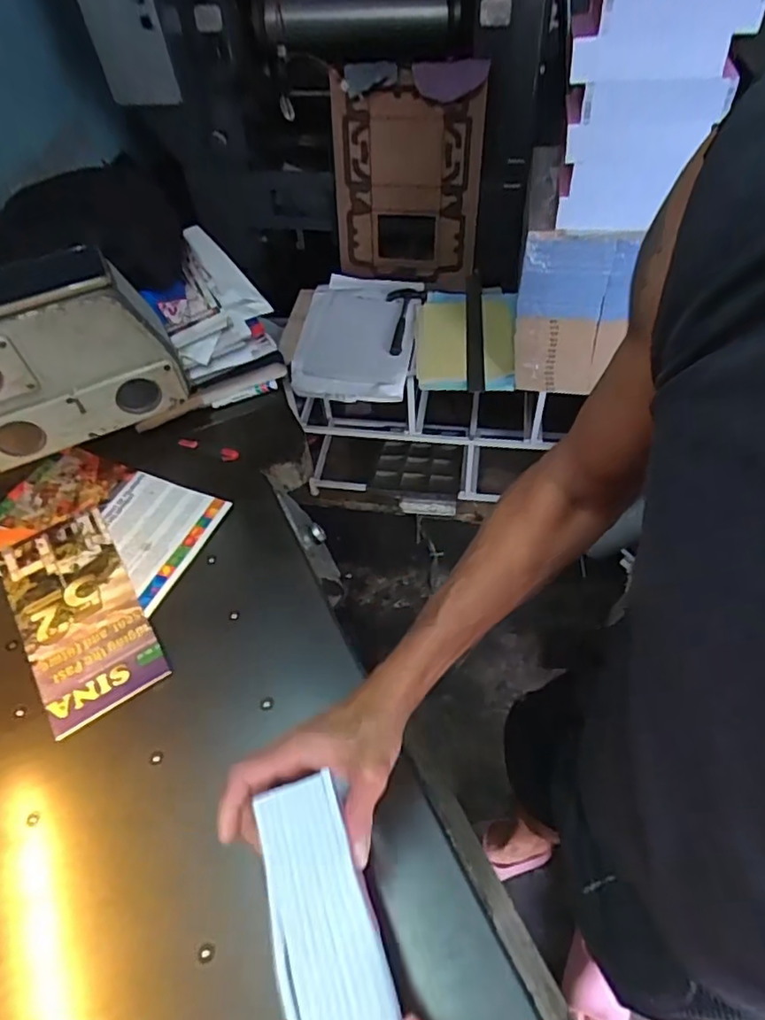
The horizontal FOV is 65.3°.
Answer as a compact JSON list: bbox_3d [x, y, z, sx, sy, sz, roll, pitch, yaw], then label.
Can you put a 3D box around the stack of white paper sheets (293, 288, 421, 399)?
[{"bbox_3d":[-0.067,-0.442,1.521,0.288,0.071,0.400,6,57,5],"label":"stack of white paper sheets"}]

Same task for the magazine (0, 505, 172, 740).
[{"bbox_3d":[-0.355,0.114,0.693,0.131,0.007,0.278,-30,57,-17],"label":"magazine"}]

